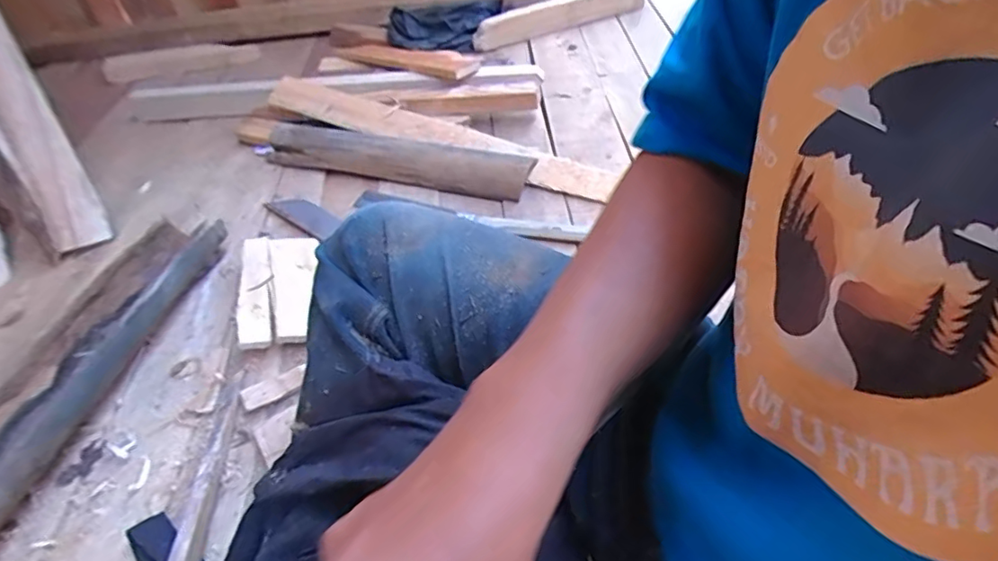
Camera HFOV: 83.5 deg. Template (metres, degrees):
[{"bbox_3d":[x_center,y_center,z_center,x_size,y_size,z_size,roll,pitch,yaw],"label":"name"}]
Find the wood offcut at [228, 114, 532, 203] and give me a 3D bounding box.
[{"bbox_3d":[-0.211,-0.202,0.886,0.537,0.035,0.094,14,48,20],"label":"wood offcut"}]

